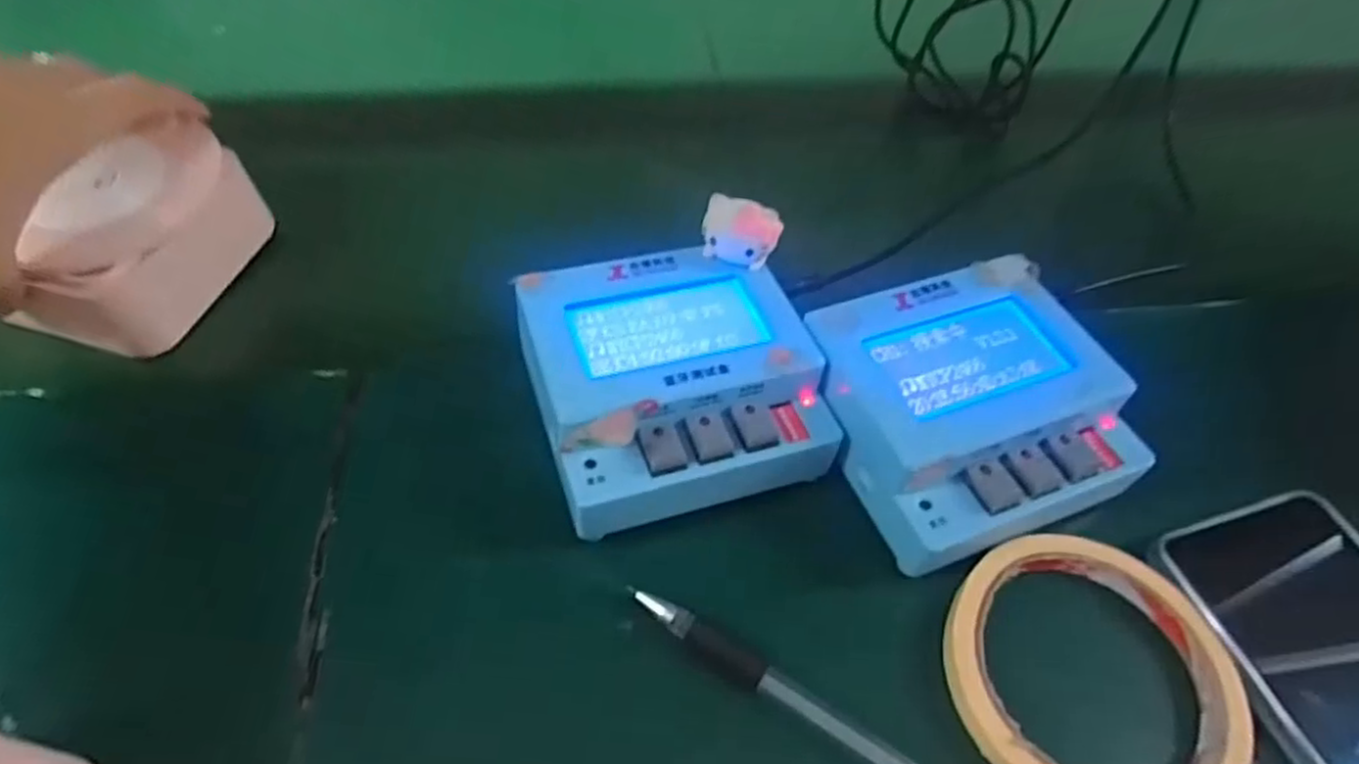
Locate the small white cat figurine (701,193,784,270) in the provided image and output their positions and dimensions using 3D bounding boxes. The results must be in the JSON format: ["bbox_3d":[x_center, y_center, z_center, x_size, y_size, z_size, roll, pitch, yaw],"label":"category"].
[{"bbox_3d":[0.024,-0.057,0.293,0.030,0.025,0.016,13,52,7],"label":"small white cat figurine"}]

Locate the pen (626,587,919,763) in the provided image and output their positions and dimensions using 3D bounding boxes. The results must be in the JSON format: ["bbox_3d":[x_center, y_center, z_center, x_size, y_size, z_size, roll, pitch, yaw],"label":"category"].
[{"bbox_3d":[0.052,0.110,0.230,0.155,0.009,0.010,29,56,18],"label":"pen"}]

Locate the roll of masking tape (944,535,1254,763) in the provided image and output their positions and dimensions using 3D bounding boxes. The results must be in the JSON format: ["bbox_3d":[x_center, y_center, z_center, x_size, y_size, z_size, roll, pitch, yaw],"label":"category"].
[{"bbox_3d":[0.137,0.097,0.244,0.092,0.013,0.092,2,52,-2],"label":"roll of masking tape"}]

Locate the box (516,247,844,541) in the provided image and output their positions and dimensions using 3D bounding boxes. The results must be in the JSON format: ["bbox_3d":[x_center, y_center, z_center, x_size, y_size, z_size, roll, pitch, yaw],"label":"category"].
[{"bbox_3d":[-0.002,0.000,0.285,0.101,0.051,0.099,-14,54,-14],"label":"box"}]

